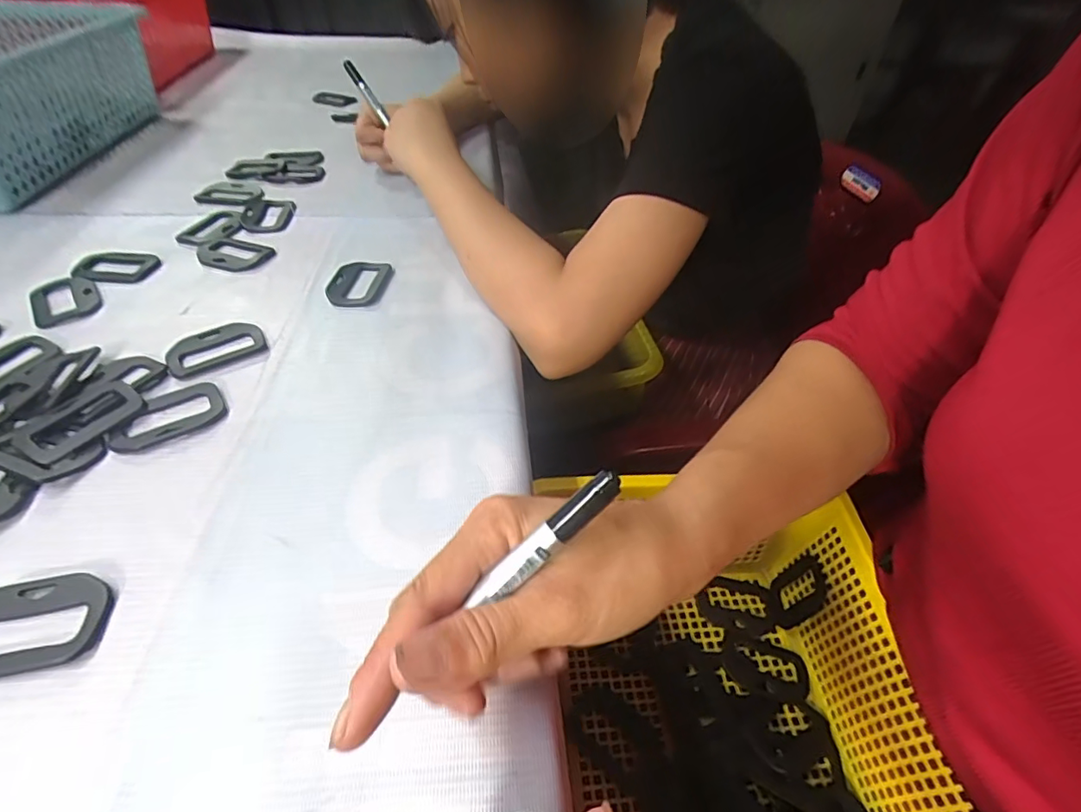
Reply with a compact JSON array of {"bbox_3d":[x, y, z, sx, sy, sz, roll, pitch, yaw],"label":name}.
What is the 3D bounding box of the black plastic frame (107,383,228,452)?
[{"bbox_3d":[-0.226,0.006,0.319,0.061,0.004,0.041,-24,50,-24],"label":"black plastic frame"}]

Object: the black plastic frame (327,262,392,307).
[{"bbox_3d":[-0.148,-0.100,0.427,0.043,0.006,0.058,5,45,3],"label":"black plastic frame"}]

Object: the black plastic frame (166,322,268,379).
[{"bbox_3d":[-0.225,-0.041,0.365,0.060,0.005,0.044,-30,53,-28],"label":"black plastic frame"}]

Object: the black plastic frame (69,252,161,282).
[{"bbox_3d":[-0.349,-0.115,0.434,0.057,0.009,0.040,0,45,-2],"label":"black plastic frame"}]

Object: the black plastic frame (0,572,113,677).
[{"bbox_3d":[-0.222,0.095,0.228,0.058,0.007,0.042,-12,46,-13],"label":"black plastic frame"}]

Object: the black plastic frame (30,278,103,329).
[{"bbox_3d":[-0.360,-0.081,0.399,0.042,0.005,0.057,-29,52,-28],"label":"black plastic frame"}]

